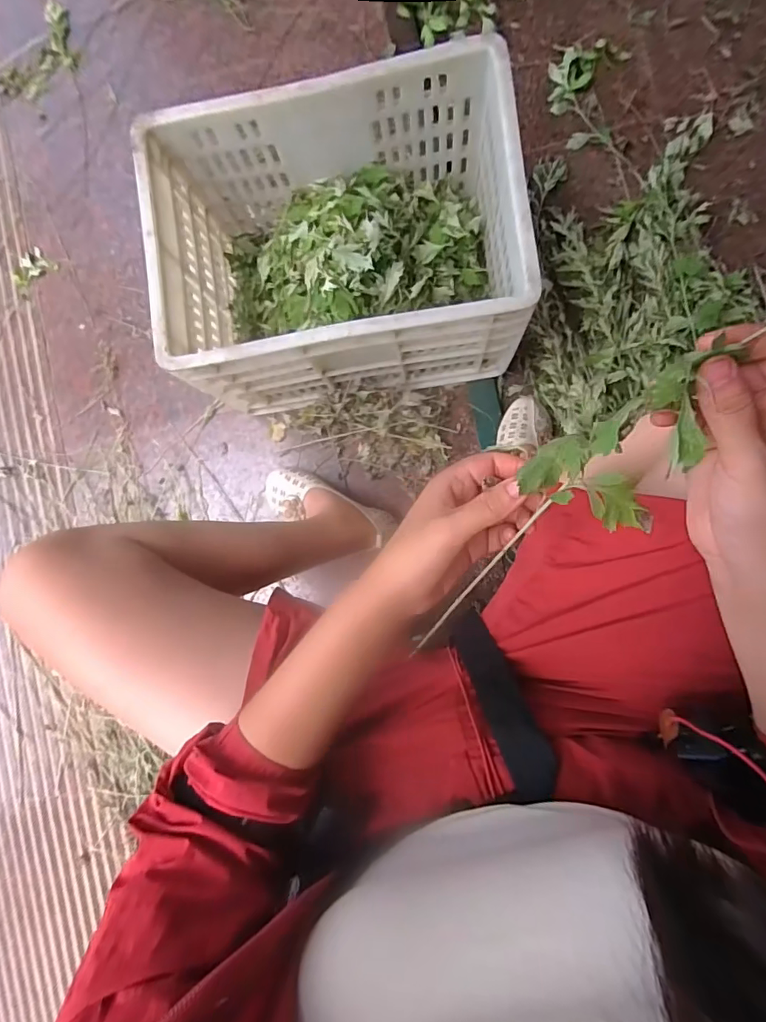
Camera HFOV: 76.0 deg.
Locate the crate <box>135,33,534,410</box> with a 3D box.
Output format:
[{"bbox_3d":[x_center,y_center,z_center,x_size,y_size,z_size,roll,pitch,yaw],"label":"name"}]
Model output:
[{"bbox_3d":[-0.050,-0.351,0.707,0.446,0.281,0.308,-7,90,5],"label":"crate"}]

